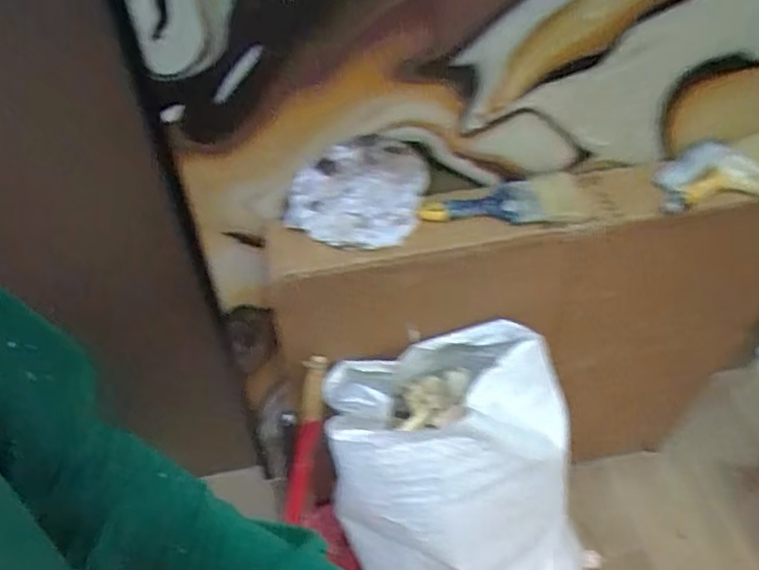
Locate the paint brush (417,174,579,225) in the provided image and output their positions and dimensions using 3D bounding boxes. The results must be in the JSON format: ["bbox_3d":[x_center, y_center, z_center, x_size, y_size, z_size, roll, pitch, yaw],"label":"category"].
[{"bbox_3d":[0.164,-0.109,0.863,0.219,0.029,0.070,-6,51,-5],"label":"paint brush"}]

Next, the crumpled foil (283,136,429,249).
[{"bbox_3d":[-0.025,-0.113,0.815,0.183,0.124,0.070,-9,51,-8],"label":"crumpled foil"}]

